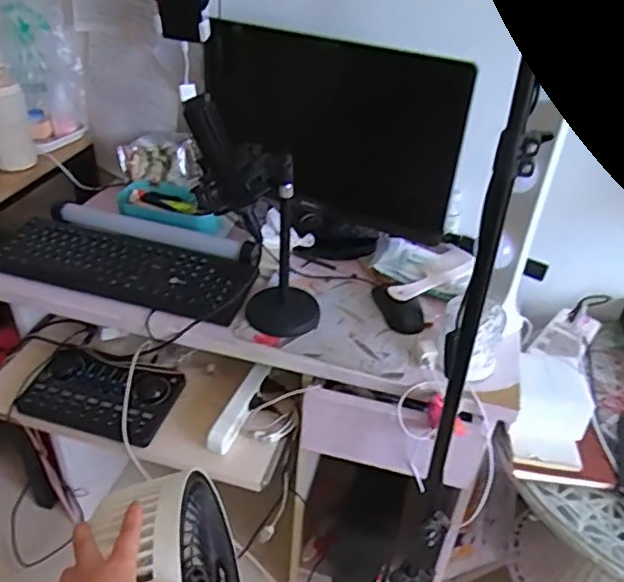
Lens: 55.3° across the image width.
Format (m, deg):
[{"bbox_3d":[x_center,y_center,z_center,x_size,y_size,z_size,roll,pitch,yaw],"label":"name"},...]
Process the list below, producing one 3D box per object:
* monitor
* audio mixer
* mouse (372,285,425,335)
[{"bbox_3d":[0.038,-0.276,1.056,0.445,0.298,0.062,14,38,10],"label":"monitor"},{"bbox_3d":[-0.329,0.157,0.929,0.225,0.036,0.131,14,38,10],"label":"audio mixer"},{"bbox_3d":[0.138,0.023,0.938,0.064,0.029,0.104,-6,39,-15],"label":"mouse"}]

